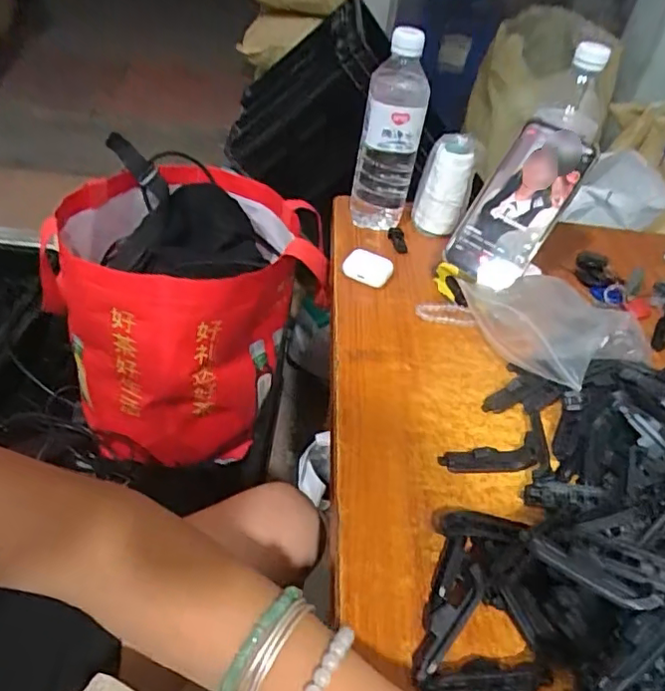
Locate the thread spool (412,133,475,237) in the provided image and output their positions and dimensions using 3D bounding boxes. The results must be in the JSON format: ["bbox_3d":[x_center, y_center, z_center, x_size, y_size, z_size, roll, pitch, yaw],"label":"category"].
[{"bbox_3d":[0.128,-0.186,0.668,0.058,0.107,0.049,15,42,11],"label":"thread spool"}]

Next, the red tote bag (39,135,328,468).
[{"bbox_3d":[-0.201,-0.057,0.774,0.308,0.276,0.304,-13,45,-23],"label":"red tote bag"}]

